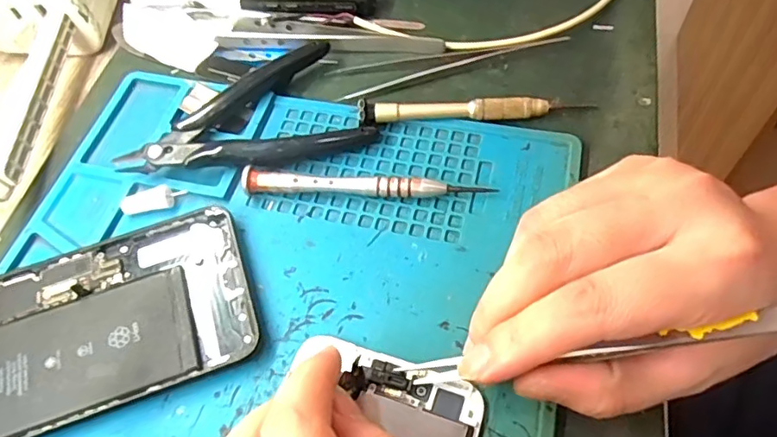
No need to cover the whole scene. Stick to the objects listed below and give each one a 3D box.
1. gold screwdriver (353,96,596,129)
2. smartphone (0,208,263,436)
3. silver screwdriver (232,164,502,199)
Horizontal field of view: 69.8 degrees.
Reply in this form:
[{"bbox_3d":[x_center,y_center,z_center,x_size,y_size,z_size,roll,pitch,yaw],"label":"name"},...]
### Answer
[{"bbox_3d":[0.043,-0.053,0.274,0.113,0.007,0.013,-1,99,-1],"label":"gold screwdriver"},{"bbox_3d":[-0.133,0.050,0.230,0.154,0.010,0.075,-20,59,-7],"label":"smartphone"},{"bbox_3d":[-0.011,-0.017,0.259,0.114,0.011,0.015,2,59,6],"label":"silver screwdriver"}]

